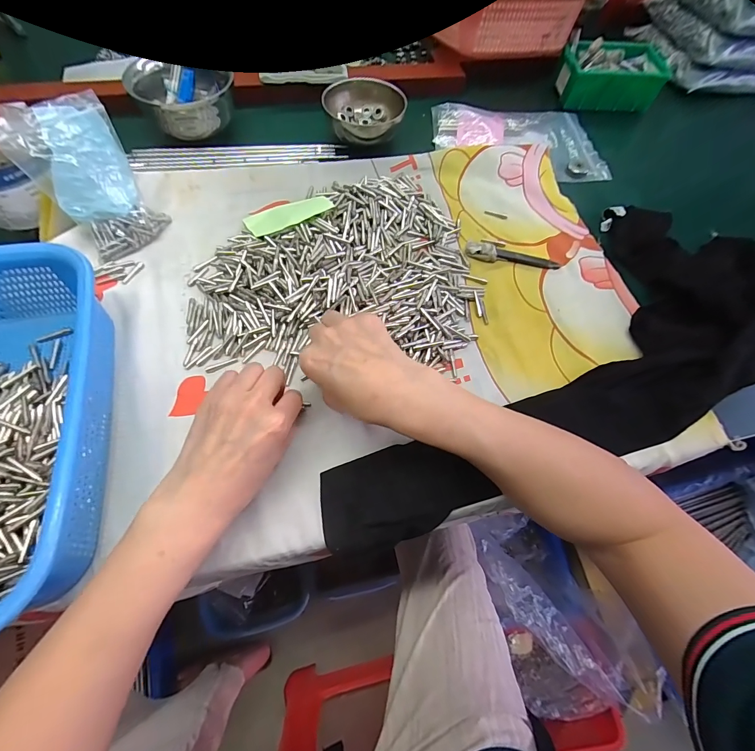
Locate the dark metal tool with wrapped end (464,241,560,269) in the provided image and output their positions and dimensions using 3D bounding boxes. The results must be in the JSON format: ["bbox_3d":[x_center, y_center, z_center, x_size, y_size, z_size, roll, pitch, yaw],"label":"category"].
[{"bbox_3d":[0.153,-0.136,0.400,0.105,0.013,0.017,8,63,1],"label":"dark metal tool with wrapped end"}]

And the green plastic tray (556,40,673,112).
[{"bbox_3d":[0.358,-0.459,0.545,0.147,0.052,0.085,2,64,-2],"label":"green plastic tray"}]

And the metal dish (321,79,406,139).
[{"bbox_3d":[-0.017,-0.348,0.475,0.104,0.049,0.087,-1,64,-4],"label":"metal dish"}]

